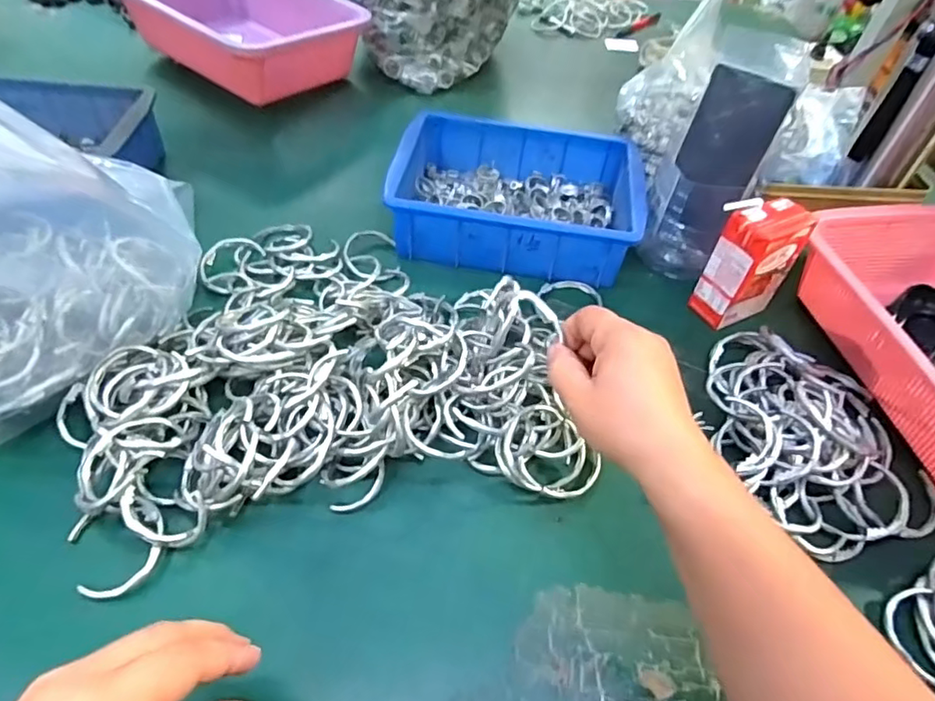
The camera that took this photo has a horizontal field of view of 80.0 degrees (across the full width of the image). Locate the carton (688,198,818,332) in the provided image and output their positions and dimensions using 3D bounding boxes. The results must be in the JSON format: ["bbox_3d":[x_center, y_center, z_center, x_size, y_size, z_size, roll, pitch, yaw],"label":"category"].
[{"bbox_3d":[0.253,-0.075,0.506,0.076,0.118,0.043,-14,53,-17],"label":"carton"}]

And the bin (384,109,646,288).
[{"bbox_3d":[0.050,-0.163,0.584,0.238,0.069,0.174,10,50,3],"label":"bin"}]

